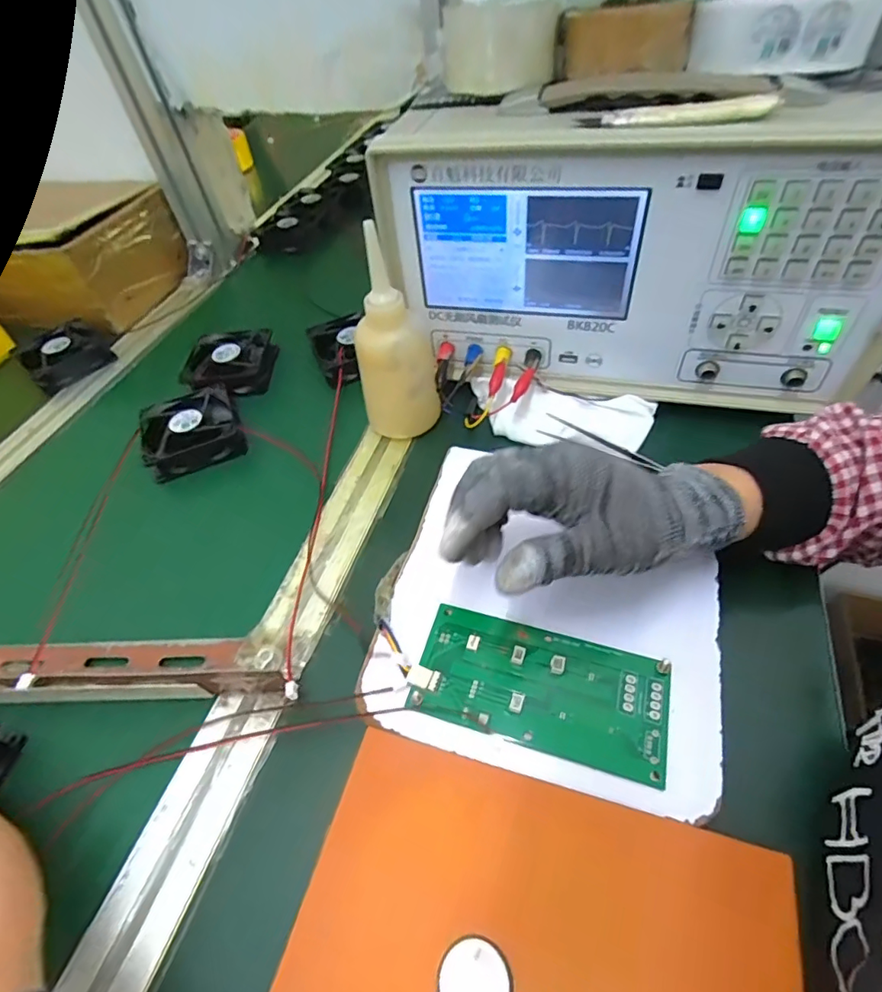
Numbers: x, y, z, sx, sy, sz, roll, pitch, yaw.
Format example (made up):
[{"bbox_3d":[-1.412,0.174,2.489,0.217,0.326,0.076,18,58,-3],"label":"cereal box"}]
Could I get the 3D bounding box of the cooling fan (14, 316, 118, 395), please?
[{"bbox_3d":[-0.403,-0.158,0.562,0.092,0.029,0.079,-37,56,-22],"label":"cooling fan"}]

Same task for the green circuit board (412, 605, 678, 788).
[{"bbox_3d":[0.054,0.103,0.283,0.133,0.008,0.063,11,53,15],"label":"green circuit board"}]

